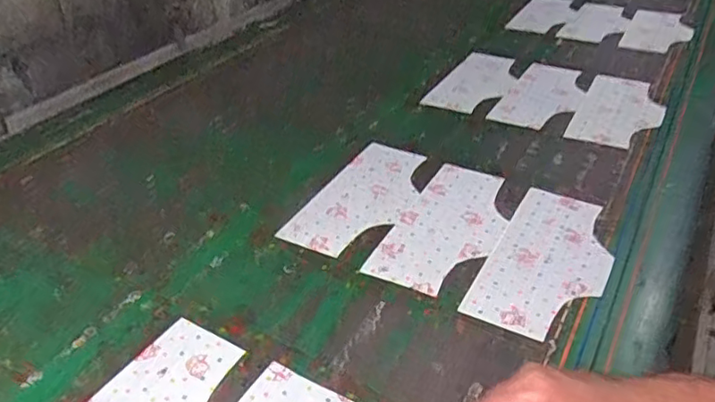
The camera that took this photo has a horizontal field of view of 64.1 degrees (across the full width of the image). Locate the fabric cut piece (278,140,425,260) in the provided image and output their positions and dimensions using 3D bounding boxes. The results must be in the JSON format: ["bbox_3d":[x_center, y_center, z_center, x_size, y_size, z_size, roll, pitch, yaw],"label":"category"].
[{"bbox_3d":[0.015,-0.008,0.948,0.148,0.008,0.302,16,40,24],"label":"fabric cut piece"}]

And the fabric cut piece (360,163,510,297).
[{"bbox_3d":[0.143,0.033,0.875,0.148,0.004,0.306,16,40,25],"label":"fabric cut piece"}]

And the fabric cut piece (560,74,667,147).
[{"bbox_3d":[0.538,-0.188,1.164,0.157,0.009,0.301,18,41,27],"label":"fabric cut piece"}]

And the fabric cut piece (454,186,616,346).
[{"bbox_3d":[0.272,0.078,0.803,0.150,0.005,0.307,17,40,26],"label":"fabric cut piece"}]

